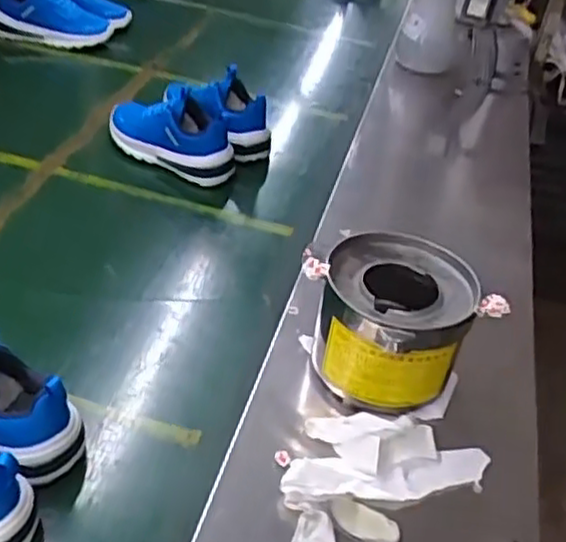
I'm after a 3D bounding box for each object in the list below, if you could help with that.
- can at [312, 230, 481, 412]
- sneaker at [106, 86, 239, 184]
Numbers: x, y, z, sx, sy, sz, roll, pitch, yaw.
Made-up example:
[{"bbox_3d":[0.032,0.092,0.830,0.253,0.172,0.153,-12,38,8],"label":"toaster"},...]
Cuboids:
[{"bbox_3d":[0.101,0.057,0.681,0.137,0.124,0.149,10,41,3],"label":"can"},{"bbox_3d":[-0.152,-0.190,0.974,0.185,0.101,0.078,28,45,22],"label":"sneaker"}]

